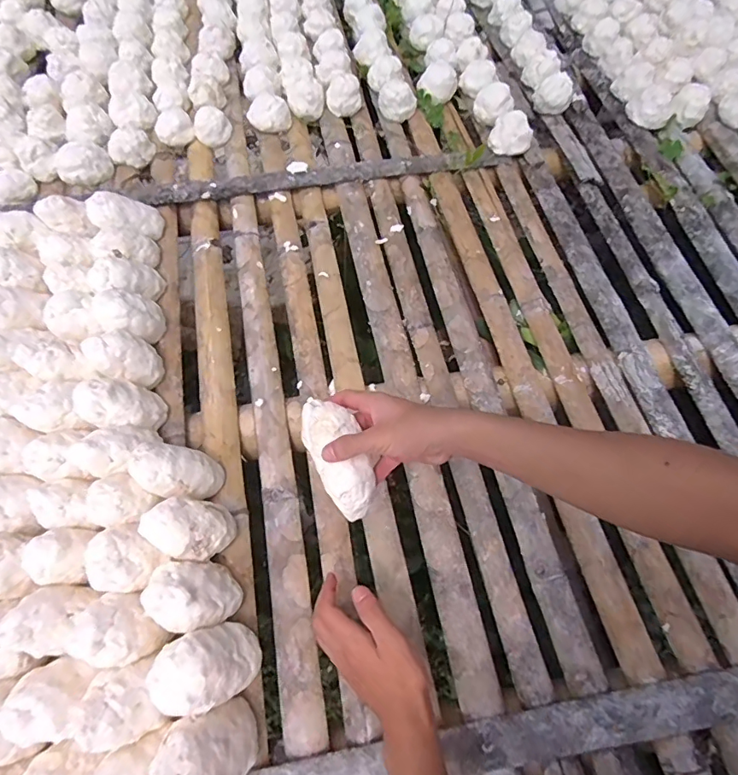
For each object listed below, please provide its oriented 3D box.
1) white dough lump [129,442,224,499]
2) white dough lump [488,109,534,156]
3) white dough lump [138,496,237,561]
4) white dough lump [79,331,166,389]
[{"bbox_3d":[-0.241,0.109,0.615,0.088,0.101,0.065,-4,61,0],"label":"white dough lump"},{"bbox_3d":[0.263,-0.468,0.890,0.075,0.052,0.062,14,63,10],"label":"white dough lump"},{"bbox_3d":[-0.211,0.170,0.582,0.080,0.098,0.070,19,64,12],"label":"white dough lump"},{"bbox_3d":[-0.342,-0.042,0.678,0.078,0.078,0.074,32,67,18],"label":"white dough lump"}]

